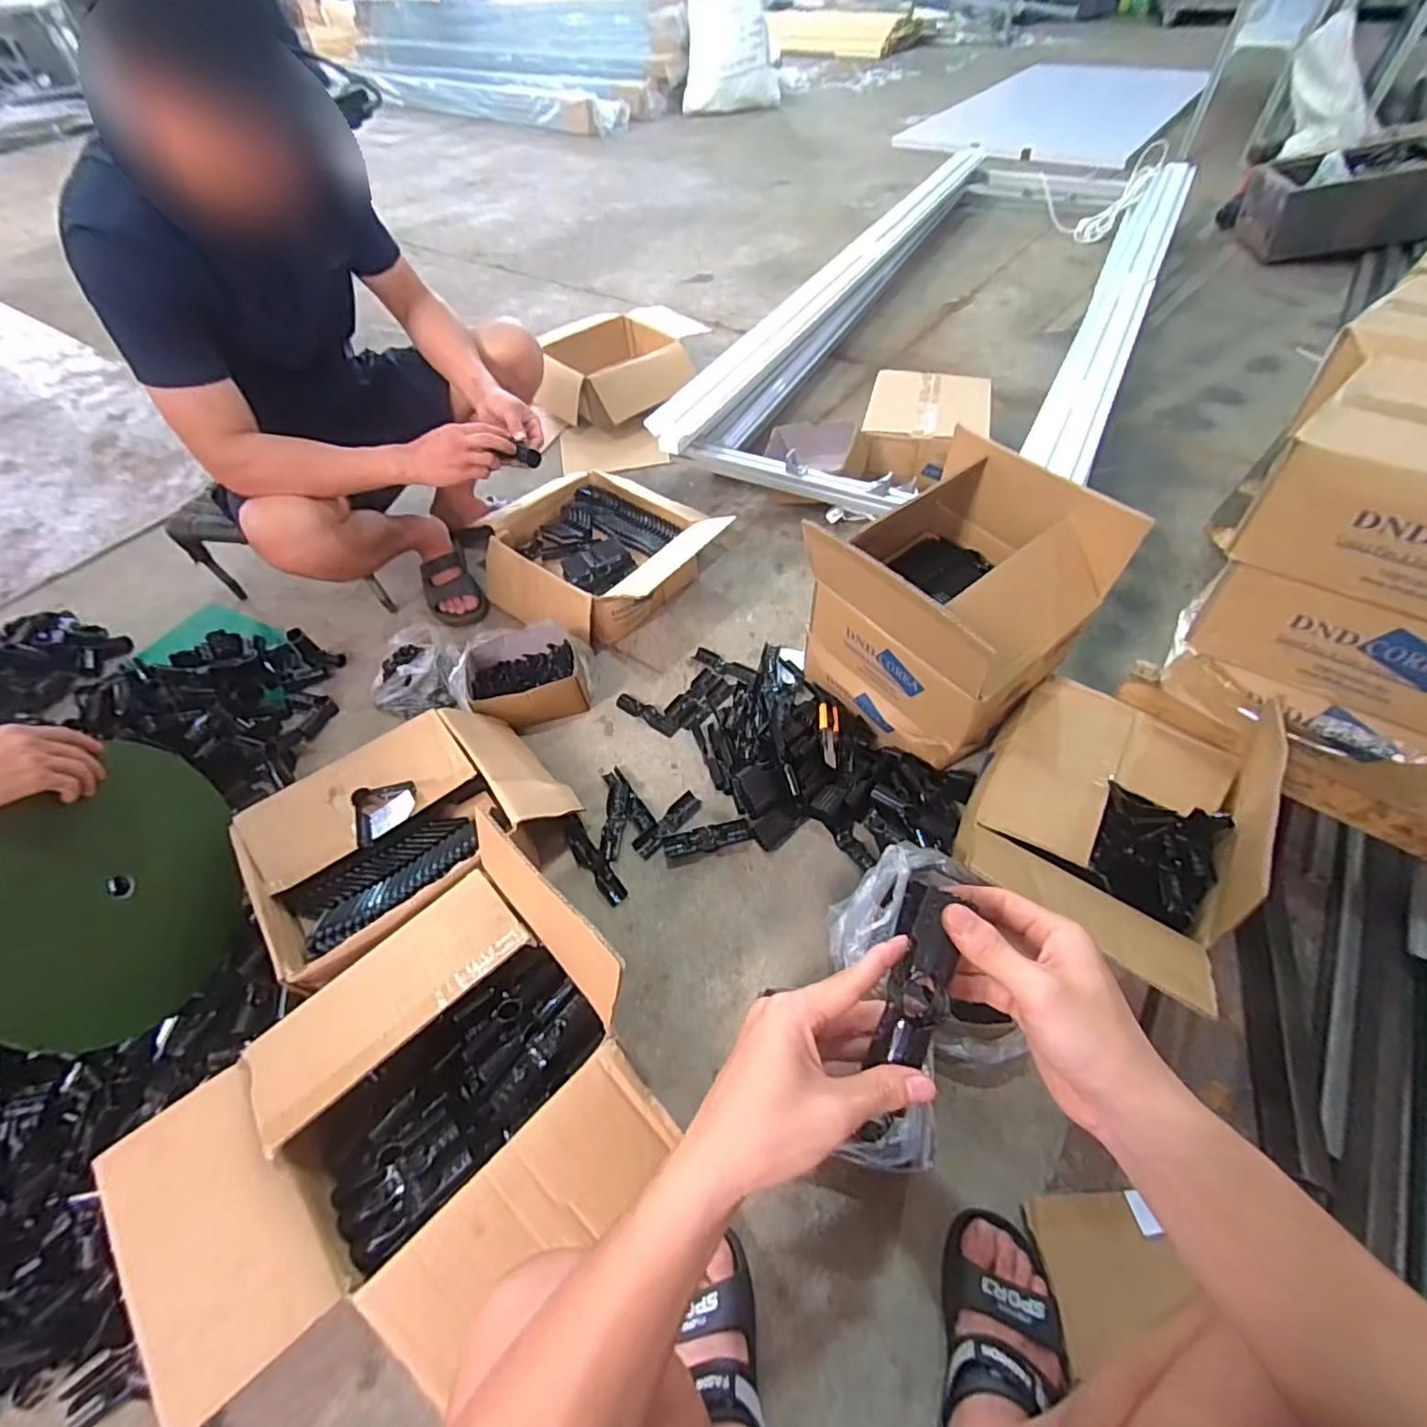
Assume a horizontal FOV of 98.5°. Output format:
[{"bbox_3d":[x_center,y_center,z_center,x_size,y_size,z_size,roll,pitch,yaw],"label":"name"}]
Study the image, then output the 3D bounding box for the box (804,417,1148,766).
[{"bbox_3d":[0.335,-0.150,0.972,0.321,0.394,0.364,-36,59,-21],"label":"box"}]

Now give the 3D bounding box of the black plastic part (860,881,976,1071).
[{"bbox_3d":[0.128,0.163,0.383,0.037,0.023,0.106,13,77,13],"label":"black plastic part"}]

